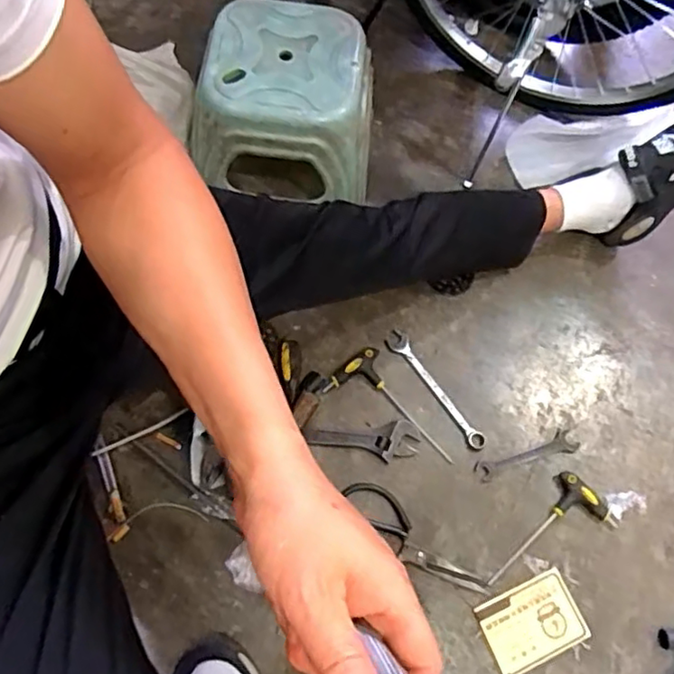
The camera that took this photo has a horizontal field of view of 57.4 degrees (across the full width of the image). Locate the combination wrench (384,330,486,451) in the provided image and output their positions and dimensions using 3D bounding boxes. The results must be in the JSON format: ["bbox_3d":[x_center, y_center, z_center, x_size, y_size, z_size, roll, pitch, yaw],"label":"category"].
[{"bbox_3d":[0.143,0.077,0.904,0.035,0.009,0.208,-32,74,-14],"label":"combination wrench"}]

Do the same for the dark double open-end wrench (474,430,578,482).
[{"bbox_3d":[0.271,0.169,0.878,0.157,0.009,0.033,-17,70,-9],"label":"dark double open-end wrench"}]

